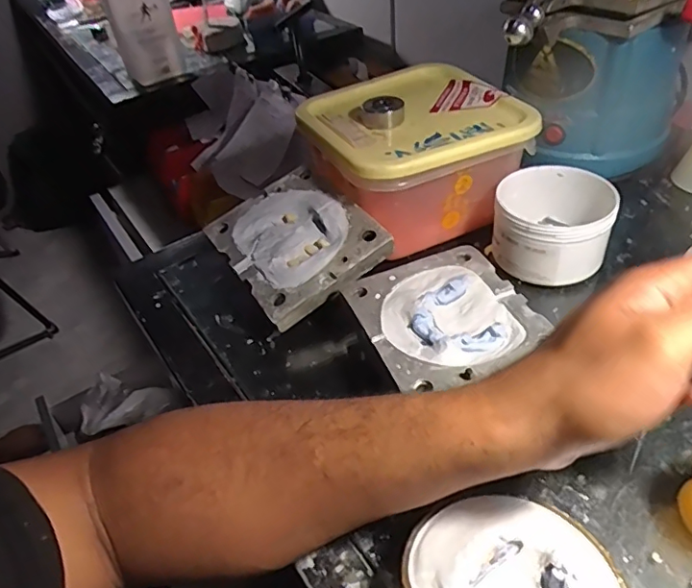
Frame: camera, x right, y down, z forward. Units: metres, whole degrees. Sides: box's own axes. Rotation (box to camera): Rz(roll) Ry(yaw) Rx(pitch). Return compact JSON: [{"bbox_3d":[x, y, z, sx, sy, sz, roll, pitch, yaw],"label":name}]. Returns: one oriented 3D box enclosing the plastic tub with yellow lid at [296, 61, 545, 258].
[{"bbox_3d":[0.058,-0.129,0.503,0.176,0.093,0.173,-24,45,-18],"label":"plastic tub with yellow lid"}]

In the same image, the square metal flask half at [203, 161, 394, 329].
[{"bbox_3d":[-0.042,-0.045,0.443,0.109,0.021,0.125,-36,56,-10],"label":"square metal flask half"}]

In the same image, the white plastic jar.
[{"bbox_3d":[0.172,-0.062,0.448,0.089,0.055,0.111,9,44,17],"label":"white plastic jar"}]

